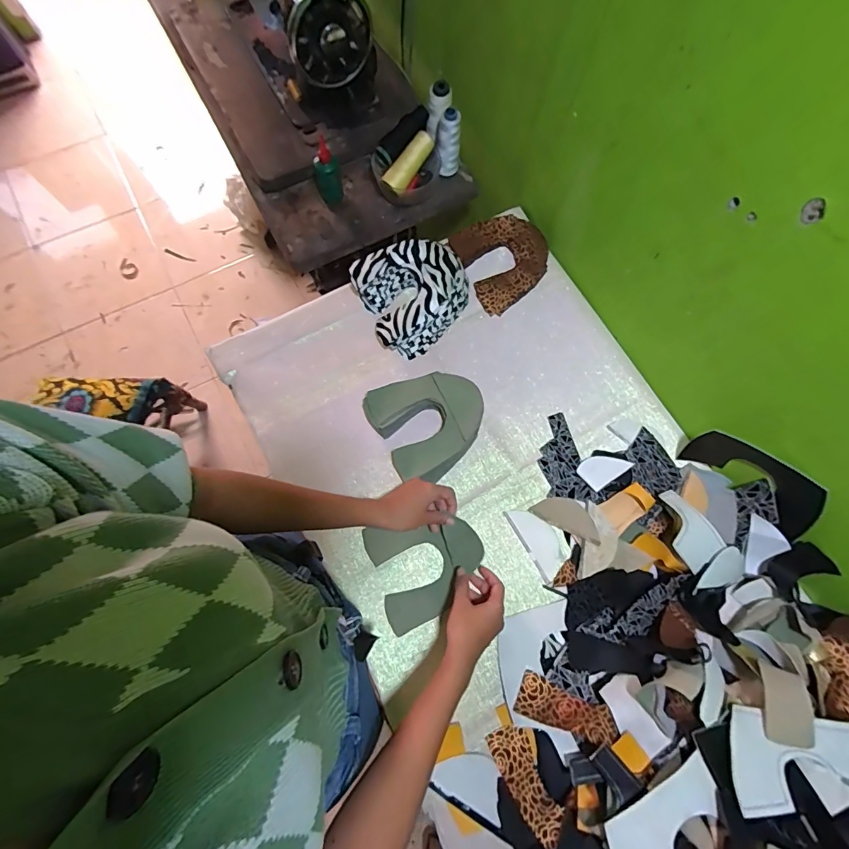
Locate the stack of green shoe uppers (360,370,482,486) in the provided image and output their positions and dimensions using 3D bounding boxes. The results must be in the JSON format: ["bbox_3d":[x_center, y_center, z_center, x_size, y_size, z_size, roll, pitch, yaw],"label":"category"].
[{"bbox_3d":[0.008,-0.006,0.670,0.161,0.050,0.157,-29,77,-9],"label":"stack of green shoe uppers"}]

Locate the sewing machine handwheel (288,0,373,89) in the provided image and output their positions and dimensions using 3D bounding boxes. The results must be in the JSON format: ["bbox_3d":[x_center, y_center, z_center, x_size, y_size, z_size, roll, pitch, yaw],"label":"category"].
[{"bbox_3d":[-0.150,-0.619,0.686,0.129,0.140,0.029,-16,75,-6],"label":"sewing machine handwheel"}]

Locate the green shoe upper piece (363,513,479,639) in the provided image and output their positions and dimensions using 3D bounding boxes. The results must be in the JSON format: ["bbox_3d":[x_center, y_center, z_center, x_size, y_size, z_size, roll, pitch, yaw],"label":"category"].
[{"bbox_3d":[0.006,0.202,0.615,0.154,0.027,0.142,-19,75,-5],"label":"green shoe upper piece"}]

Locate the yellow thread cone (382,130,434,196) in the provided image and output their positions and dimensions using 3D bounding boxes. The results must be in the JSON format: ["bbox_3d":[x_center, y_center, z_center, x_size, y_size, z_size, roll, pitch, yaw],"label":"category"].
[{"bbox_3d":[-0.026,-0.470,0.772,0.034,0.034,0.114,40,94,11],"label":"yellow thread cone"}]

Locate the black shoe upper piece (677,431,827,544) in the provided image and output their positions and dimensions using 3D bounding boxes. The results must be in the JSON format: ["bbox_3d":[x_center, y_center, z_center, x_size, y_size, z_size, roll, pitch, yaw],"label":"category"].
[{"bbox_3d":[0.449,0.071,0.594,0.031,0.096,0.171,-35,50,-9],"label":"black shoe upper piece"}]

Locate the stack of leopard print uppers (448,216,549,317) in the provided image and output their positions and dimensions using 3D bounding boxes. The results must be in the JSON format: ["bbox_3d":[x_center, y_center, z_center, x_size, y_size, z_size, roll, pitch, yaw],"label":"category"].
[{"bbox_3d":[0.143,-0.295,0.756,0.148,0.031,0.157,-26,76,-8],"label":"stack of leopard print uppers"}]

